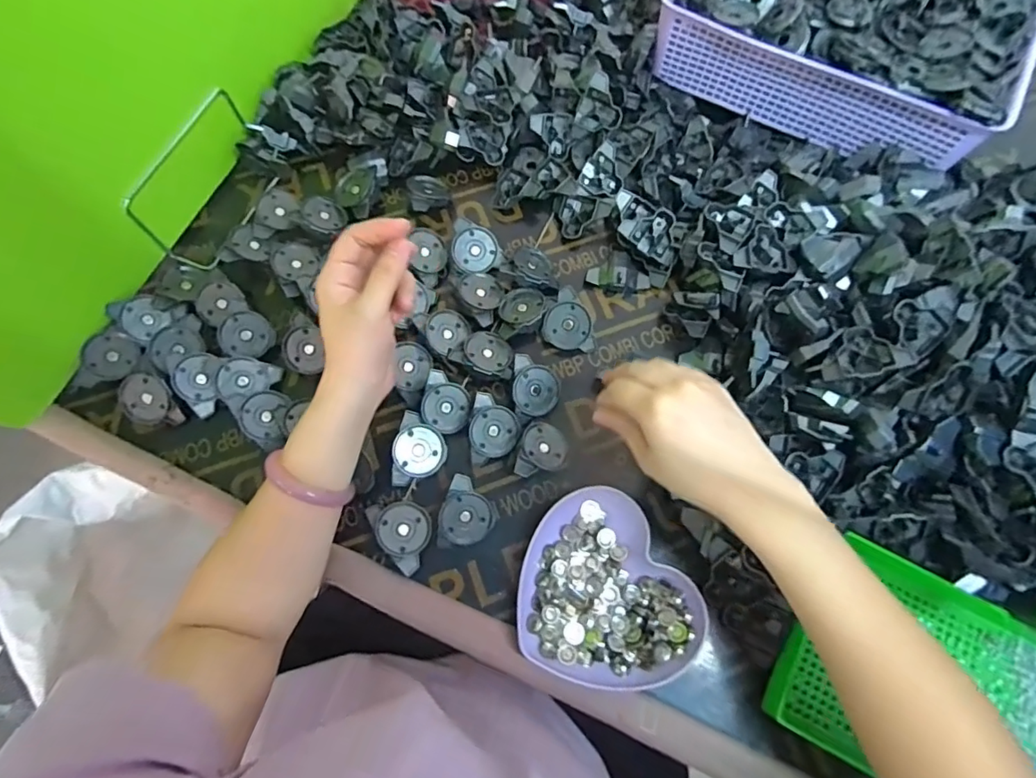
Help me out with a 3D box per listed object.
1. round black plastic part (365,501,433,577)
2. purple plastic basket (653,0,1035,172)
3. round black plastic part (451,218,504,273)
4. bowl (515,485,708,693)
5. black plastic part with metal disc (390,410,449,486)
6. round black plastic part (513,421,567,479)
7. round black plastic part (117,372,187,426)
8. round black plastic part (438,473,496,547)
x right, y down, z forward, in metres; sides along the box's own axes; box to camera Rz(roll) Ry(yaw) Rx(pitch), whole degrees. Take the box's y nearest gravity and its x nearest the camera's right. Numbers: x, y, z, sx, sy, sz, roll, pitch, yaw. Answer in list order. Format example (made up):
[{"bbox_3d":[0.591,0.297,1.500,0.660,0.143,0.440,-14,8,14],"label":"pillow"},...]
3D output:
[{"bbox_3d":[-0.093,0.114,0.447,0.042,0.024,0.062,-40,76,-12],"label":"round black plastic part"},{"bbox_3d":[0.332,-0.377,0.568,0.334,0.095,0.241,29,74,9],"label":"purple plastic basket"},{"bbox_3d":[-0.039,-0.136,0.528,0.048,0.009,0.048,-1,100,-9],"label":"round black plastic part"},{"bbox_3d":[0.075,0.157,0.430,0.139,0.023,0.140,0,71,-1],"label":"bowl"},{"bbox_3d":[-0.085,0.055,0.466,0.045,0.011,0.060,24,76,-20],"label":"black plastic part with metal disc"},{"bbox_3d":[0.022,0.054,0.465,0.043,0.013,0.049,22,58,-16],"label":"round black plastic part"},{"bbox_3d":[-0.323,0.010,0.480,0.048,0.018,0.046,-8,101,-1],"label":"round black plastic part"},{"bbox_3d":[-0.044,0.106,0.451,0.045,0.013,0.059,27,85,-13],"label":"round black plastic part"}]

